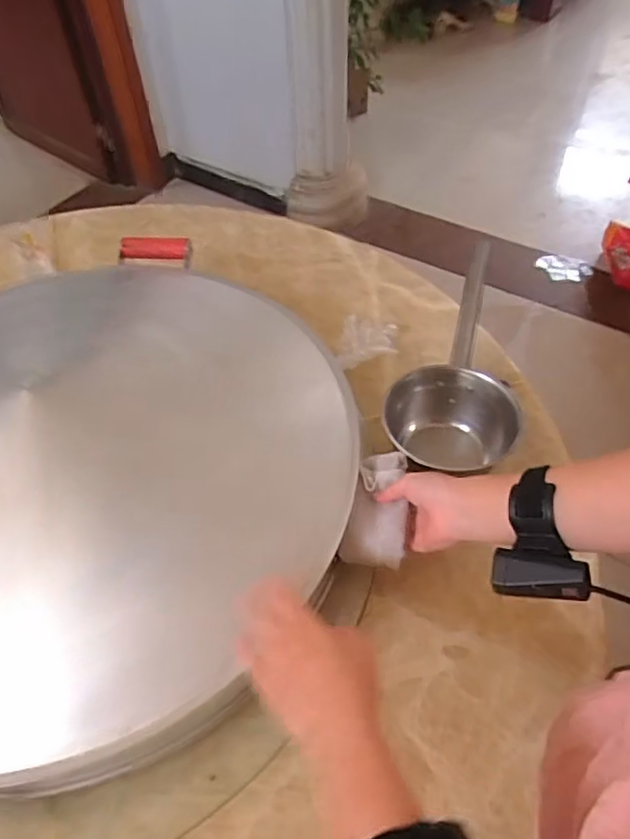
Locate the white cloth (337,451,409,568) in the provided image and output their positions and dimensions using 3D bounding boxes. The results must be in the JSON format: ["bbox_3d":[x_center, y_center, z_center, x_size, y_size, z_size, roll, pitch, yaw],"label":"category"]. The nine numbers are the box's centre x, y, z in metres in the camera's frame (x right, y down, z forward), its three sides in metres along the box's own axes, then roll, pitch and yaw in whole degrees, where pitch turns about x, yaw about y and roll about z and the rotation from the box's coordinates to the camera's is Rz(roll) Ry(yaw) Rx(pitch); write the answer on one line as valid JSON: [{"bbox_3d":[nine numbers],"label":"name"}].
[{"bbox_3d":[0.064,0.089,0.622,0.060,0.025,0.117,6,66,7],"label":"white cloth"}]

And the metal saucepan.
[{"bbox_3d":[0.181,-0.058,0.794,0.153,0.125,0.334,10,52,9],"label":"metal saucepan"}]

